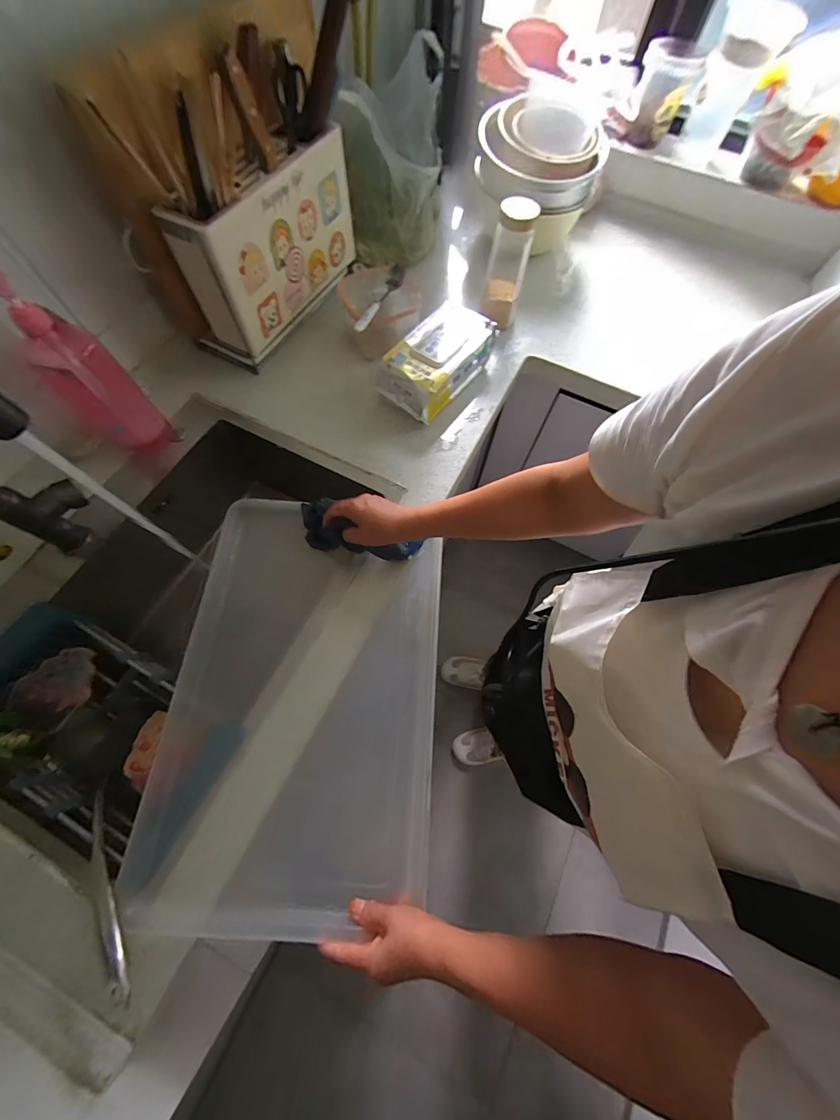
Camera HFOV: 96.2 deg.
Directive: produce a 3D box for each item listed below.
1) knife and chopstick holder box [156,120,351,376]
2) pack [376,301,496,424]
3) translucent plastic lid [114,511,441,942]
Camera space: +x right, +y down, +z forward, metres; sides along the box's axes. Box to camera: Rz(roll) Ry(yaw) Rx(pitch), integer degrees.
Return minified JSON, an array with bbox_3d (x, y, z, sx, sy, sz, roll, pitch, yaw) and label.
[{"bbox_3d":[-0.264,-0.564,0.679,0.125,0.218,0.352,24,69,11],"label":"knife and chopstick holder box"},{"bbox_3d":[0.032,-0.367,0.706,0.115,0.087,0.242,34,71,14],"label":"pack"},{"bbox_3d":[-0.152,0.172,0.514,0.338,0.040,0.509,6,69,-4],"label":"translucent plastic lid"}]

